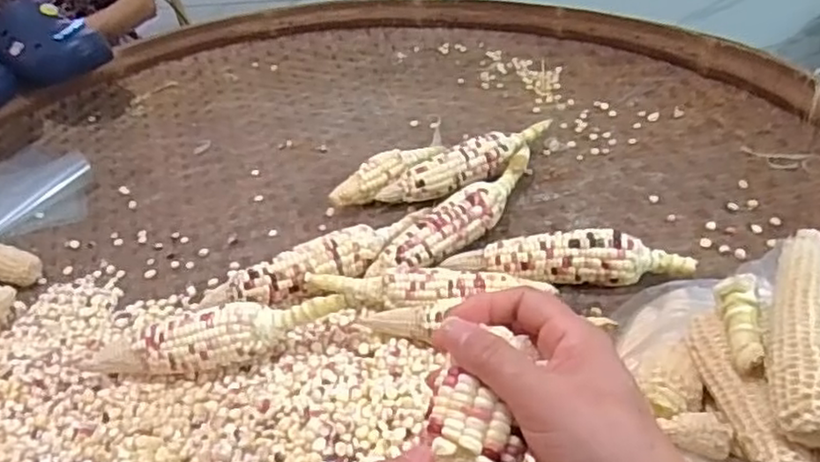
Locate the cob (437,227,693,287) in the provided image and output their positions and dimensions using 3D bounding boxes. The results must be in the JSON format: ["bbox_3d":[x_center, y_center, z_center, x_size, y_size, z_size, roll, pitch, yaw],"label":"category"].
[{"bbox_3d":[0.146,0.024,0.614,0.216,0.036,0.039,1,37,12],"label":"cob"}]

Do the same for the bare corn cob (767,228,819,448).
[{"bbox_3d":[0.224,0.053,0.375,0.039,0.029,0.141,8,39,20],"label":"bare corn cob"}]

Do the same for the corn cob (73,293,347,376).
[{"bbox_3d":[-0.169,0.094,0.573,0.230,0.051,0.047,-10,36,-4],"label":"corn cob"}]

